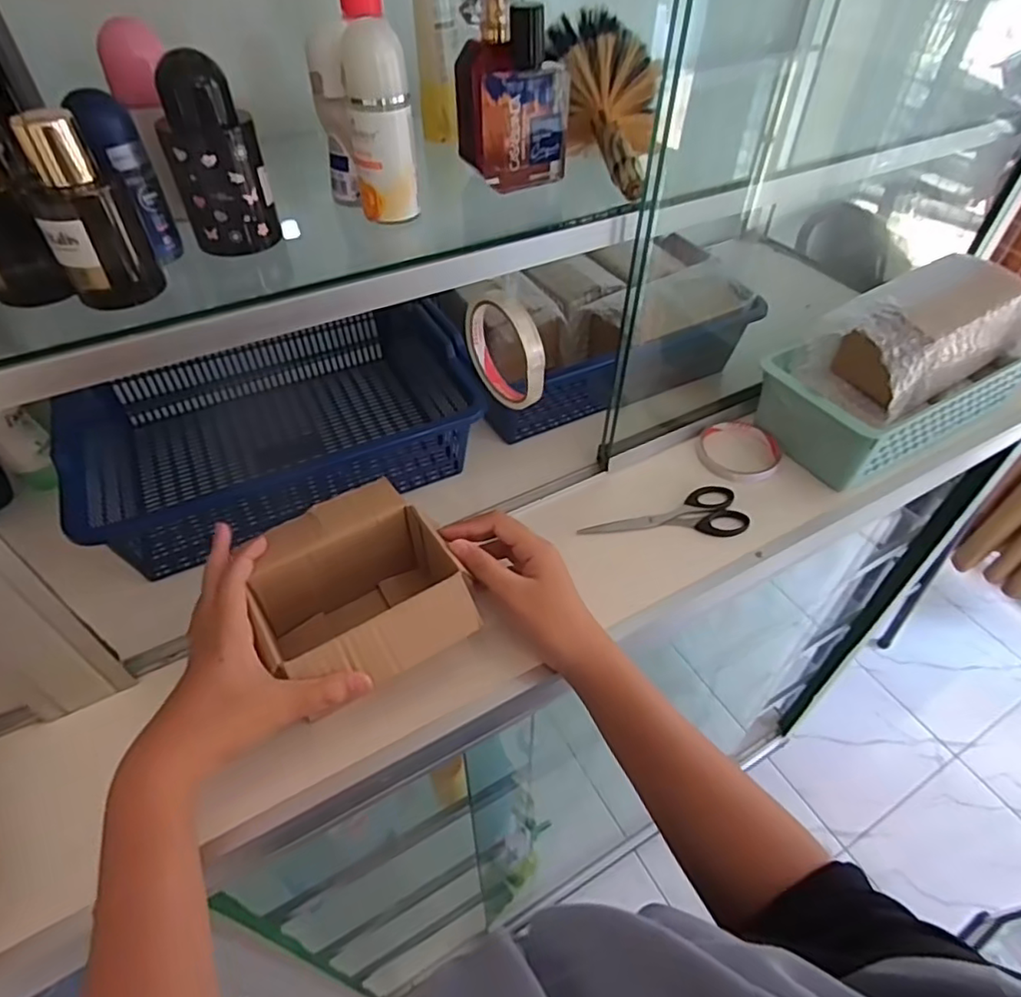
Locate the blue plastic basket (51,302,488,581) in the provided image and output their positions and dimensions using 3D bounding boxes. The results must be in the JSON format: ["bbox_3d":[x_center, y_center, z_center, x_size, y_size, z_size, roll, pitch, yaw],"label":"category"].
[{"bbox_3d":[-0.240,-0.102,0.615,0.334,0.099,0.289,-20,52,-18],"label":"blue plastic basket"}]

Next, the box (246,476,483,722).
[{"bbox_3d":[-0.112,0.077,0.454,0.130,0.079,0.145,-23,53,-21],"label":"box"}]

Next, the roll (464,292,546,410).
[{"bbox_3d":[-0.006,-0.119,0.478,0.014,0.088,0.087,-29,56,-25],"label":"roll"}]

